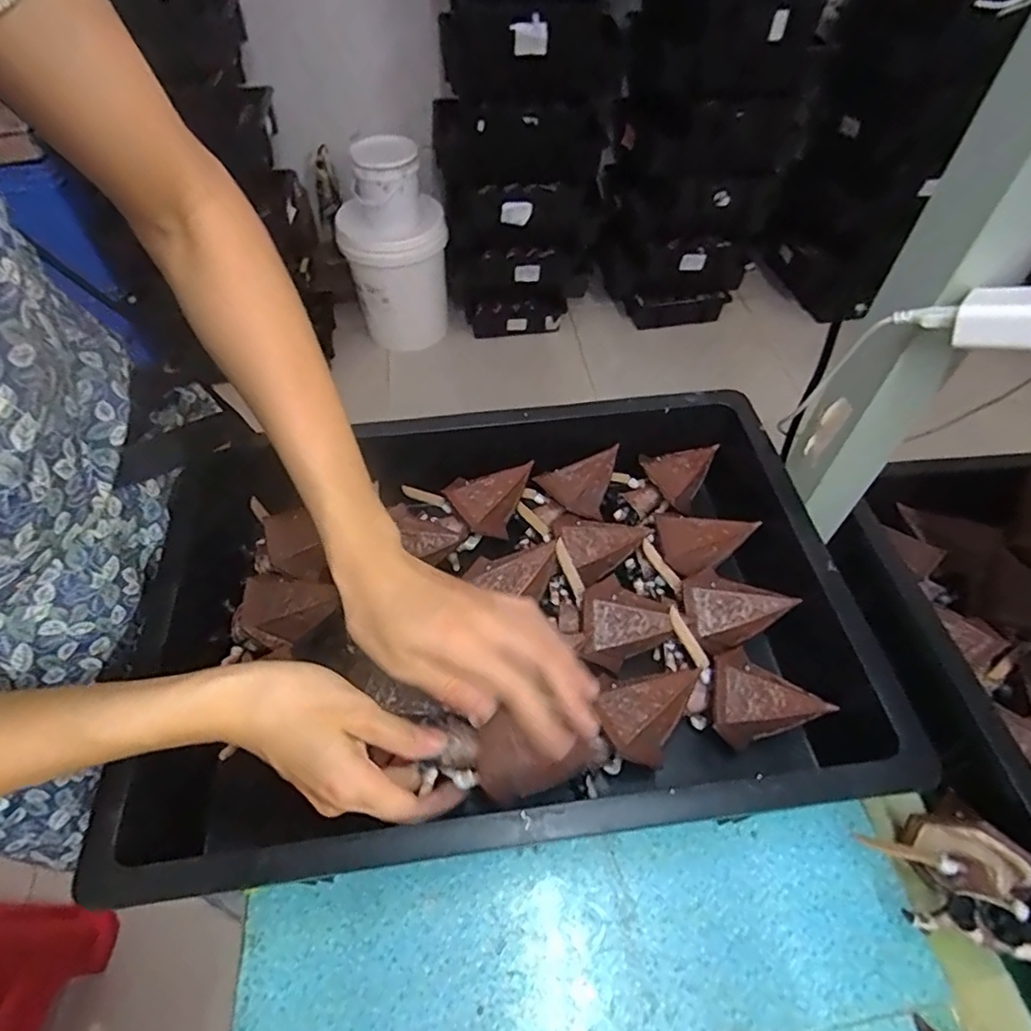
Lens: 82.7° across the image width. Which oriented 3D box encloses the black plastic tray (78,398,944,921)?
[{"bbox_3d":[-0.004,0.069,0.429,0.465,0.096,0.315,-7,55,-4],"label":"black plastic tray"}]

